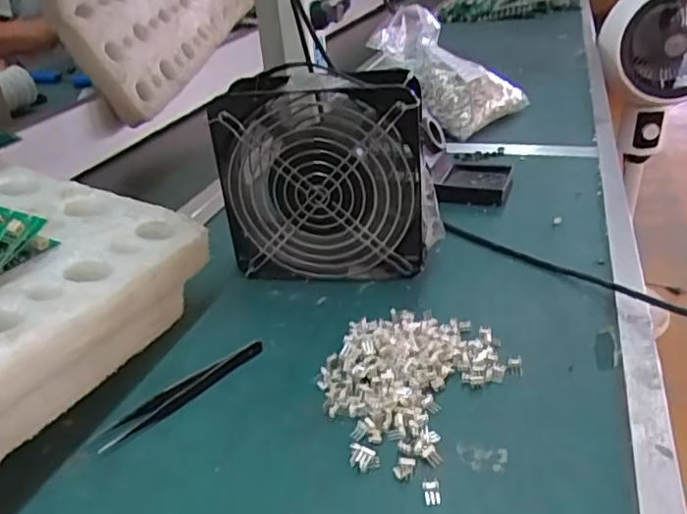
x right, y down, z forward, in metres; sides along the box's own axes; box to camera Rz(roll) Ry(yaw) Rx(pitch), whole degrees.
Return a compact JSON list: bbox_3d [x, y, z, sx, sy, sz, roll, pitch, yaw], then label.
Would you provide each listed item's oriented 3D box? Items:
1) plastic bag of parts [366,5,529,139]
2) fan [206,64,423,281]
[{"bbox_3d":[0.135,-0.253,0.816,0.171,0.129,0.144,21,38,38],"label":"plastic bag of parts"},{"bbox_3d":[-0.015,-0.060,0.464,0.152,0.153,0.052,0,29,9],"label":"fan"}]

